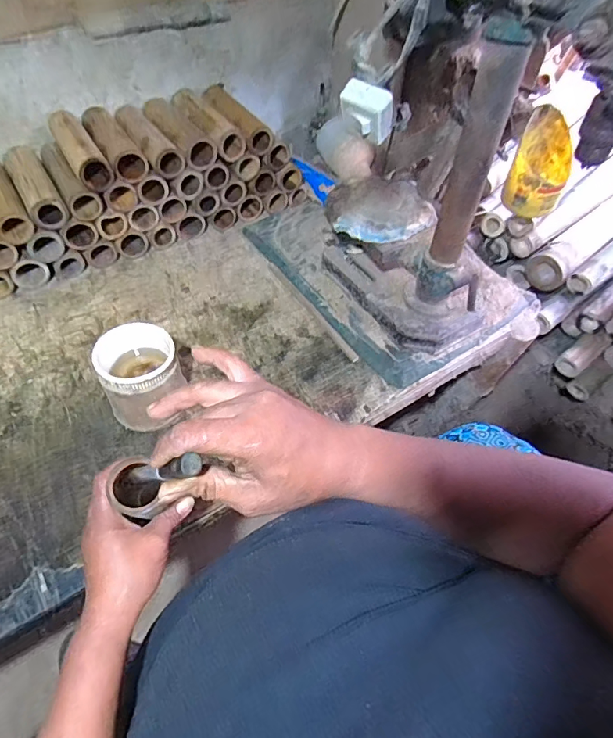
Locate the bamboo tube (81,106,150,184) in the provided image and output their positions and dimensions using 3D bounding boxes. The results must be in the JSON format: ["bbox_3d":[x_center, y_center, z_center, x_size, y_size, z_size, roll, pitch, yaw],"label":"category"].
[{"bbox_3d":[-0.324,-0.379,0.735,0.058,0.043,0.171,-27,62,-20],"label":"bamboo tube"}]

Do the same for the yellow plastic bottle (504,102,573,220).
[{"bbox_3d":[0.386,-0.333,0.726,0.092,0.132,0.100,23,58,12],"label":"yellow plastic bottle"}]

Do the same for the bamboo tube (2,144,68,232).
[{"bbox_3d":[-0.445,-0.300,0.718,0.055,0.051,0.183,-27,62,-20],"label":"bamboo tube"}]

